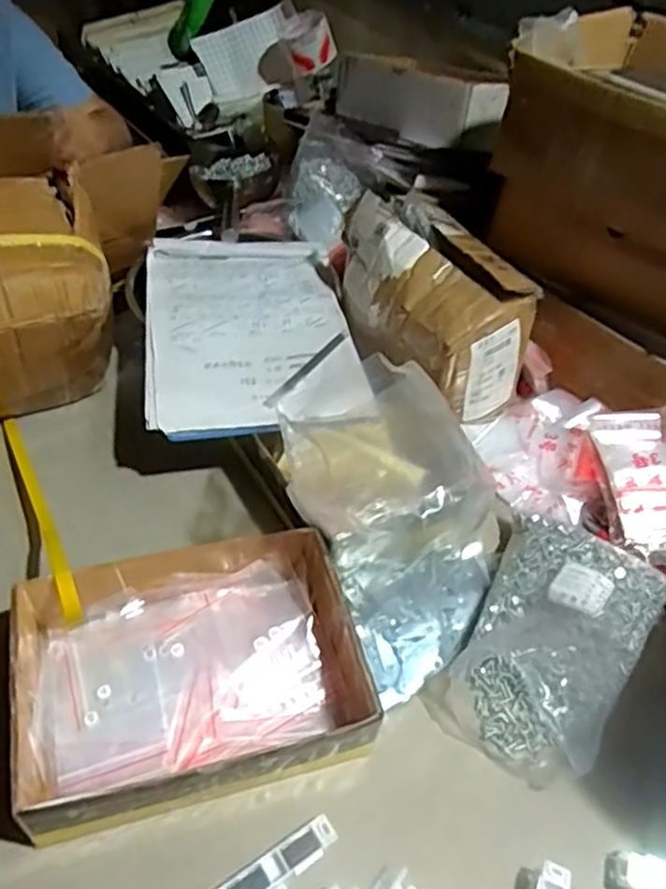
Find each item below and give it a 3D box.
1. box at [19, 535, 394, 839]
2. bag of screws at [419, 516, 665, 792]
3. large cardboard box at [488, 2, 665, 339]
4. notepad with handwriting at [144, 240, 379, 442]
[{"bbox_3d":[-0.108,0.175,0.550,0.245,0.064,0.180,-11,49,-16],"label":"box"},{"bbox_3d":[0.191,0.159,0.603,0.138,0.086,0.223,30,51,20],"label":"bag of screws"},{"bbox_3d":[0.362,-0.285,0.760,0.316,0.237,0.259,36,53,25],"label":"large cardboard box"},{"bbox_3d":[-0.097,-0.131,0.773,0.214,0.016,0.301,-7,48,-13],"label":"notepad with handwriting"}]

